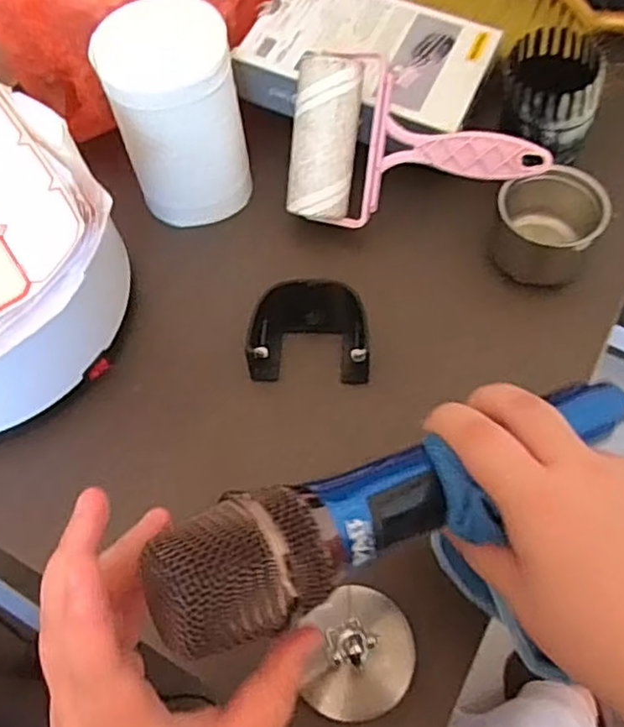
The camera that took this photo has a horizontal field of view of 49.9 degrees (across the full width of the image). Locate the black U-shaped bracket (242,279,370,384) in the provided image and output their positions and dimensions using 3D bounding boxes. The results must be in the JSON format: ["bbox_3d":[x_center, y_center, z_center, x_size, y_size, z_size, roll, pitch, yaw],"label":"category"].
[{"bbox_3d":[-0.002,-0.023,0.421,0.075,0.033,0.053,1,62,4],"label":"black U-shaped bracket"}]

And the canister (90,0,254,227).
[{"bbox_3d":[-0.086,-0.154,0.440,0.081,0.120,0.082,-8,62,-1],"label":"canister"}]

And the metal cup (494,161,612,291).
[{"bbox_3d":[0.154,-0.091,0.437,0.062,0.054,0.062,-2,62,3],"label":"metal cup"}]

